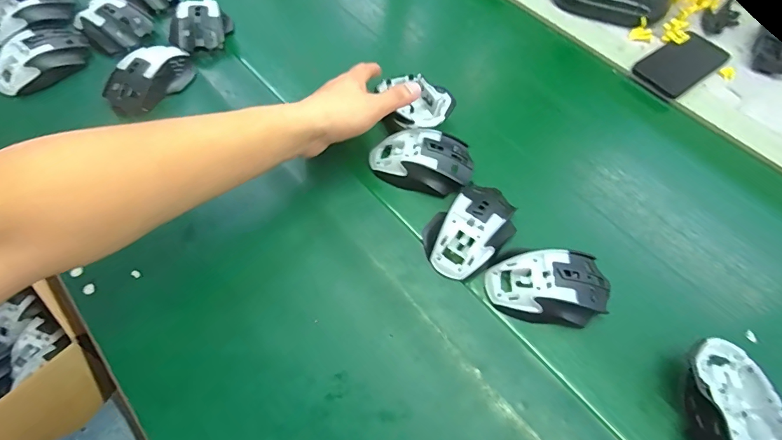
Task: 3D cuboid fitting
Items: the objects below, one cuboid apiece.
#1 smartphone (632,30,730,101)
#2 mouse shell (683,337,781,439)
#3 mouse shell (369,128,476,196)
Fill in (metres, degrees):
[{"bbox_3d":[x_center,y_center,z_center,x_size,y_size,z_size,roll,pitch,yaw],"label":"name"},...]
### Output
[{"bbox_3d":[0.410,-0.222,0.579,0.139,0.005,0.071,-33,67,-17],"label":"smartphone"},{"bbox_3d":[0.293,0.162,0.353,0.074,0.043,0.112,-2,62,-2],"label":"mouse shell"},{"bbox_3d":[0.035,-0.067,0.478,0.115,0.039,0.066,1,62,0],"label":"mouse shell"}]

